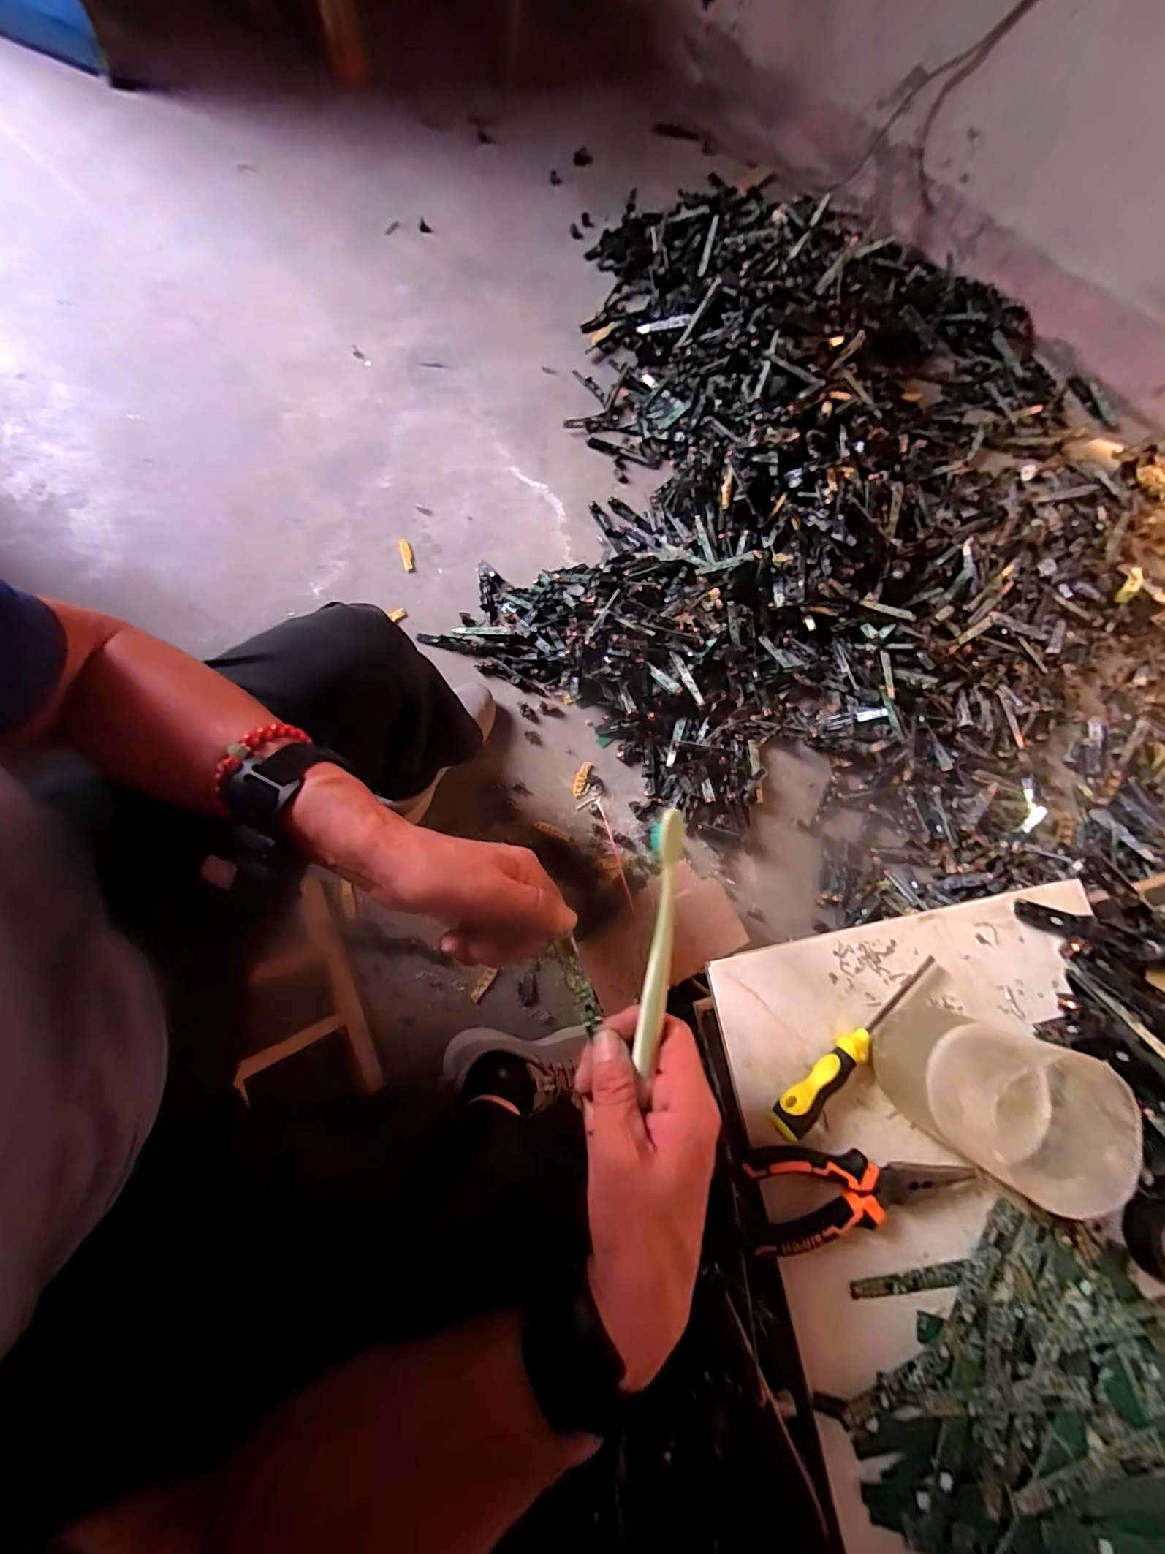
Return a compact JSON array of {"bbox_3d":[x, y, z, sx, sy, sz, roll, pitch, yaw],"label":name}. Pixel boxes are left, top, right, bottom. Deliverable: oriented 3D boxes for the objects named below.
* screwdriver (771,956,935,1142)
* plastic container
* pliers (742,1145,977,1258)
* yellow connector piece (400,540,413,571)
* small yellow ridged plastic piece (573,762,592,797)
[{"bbox_3d":[0.187,0.180,0.346,0.156,0.026,0.021,-41,84,-11],"label":"screwdriver"},{"bbox_3d":[0.239,0.187,0.305,0.082,0.102,0.075,1,78,-3],"label":"plastic container"},{"bbox_3d":[0.180,0.269,0.328,0.149,0.021,0.053,0,78,-5],"label":"pliers"},{"bbox_3d":[-0.313,-0.395,0.903,0.015,0.018,0.056,-8,93,-2],"label":"yellow connector piece"},{"bbox_3d":[-0.002,0.003,0.852,0.017,0.004,0.062,21,80,3],"label":"small yellow ridged plastic piece"}]

